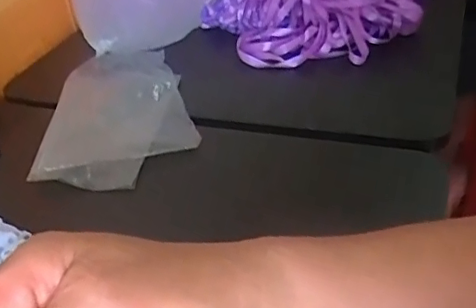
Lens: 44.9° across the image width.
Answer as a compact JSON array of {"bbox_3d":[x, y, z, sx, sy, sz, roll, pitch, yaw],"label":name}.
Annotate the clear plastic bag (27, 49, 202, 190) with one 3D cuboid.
[{"bbox_3d":[-0.115,-0.046,0.580,0.140,0.023,0.223,-5,35,1],"label":"clear plastic bag"}]

